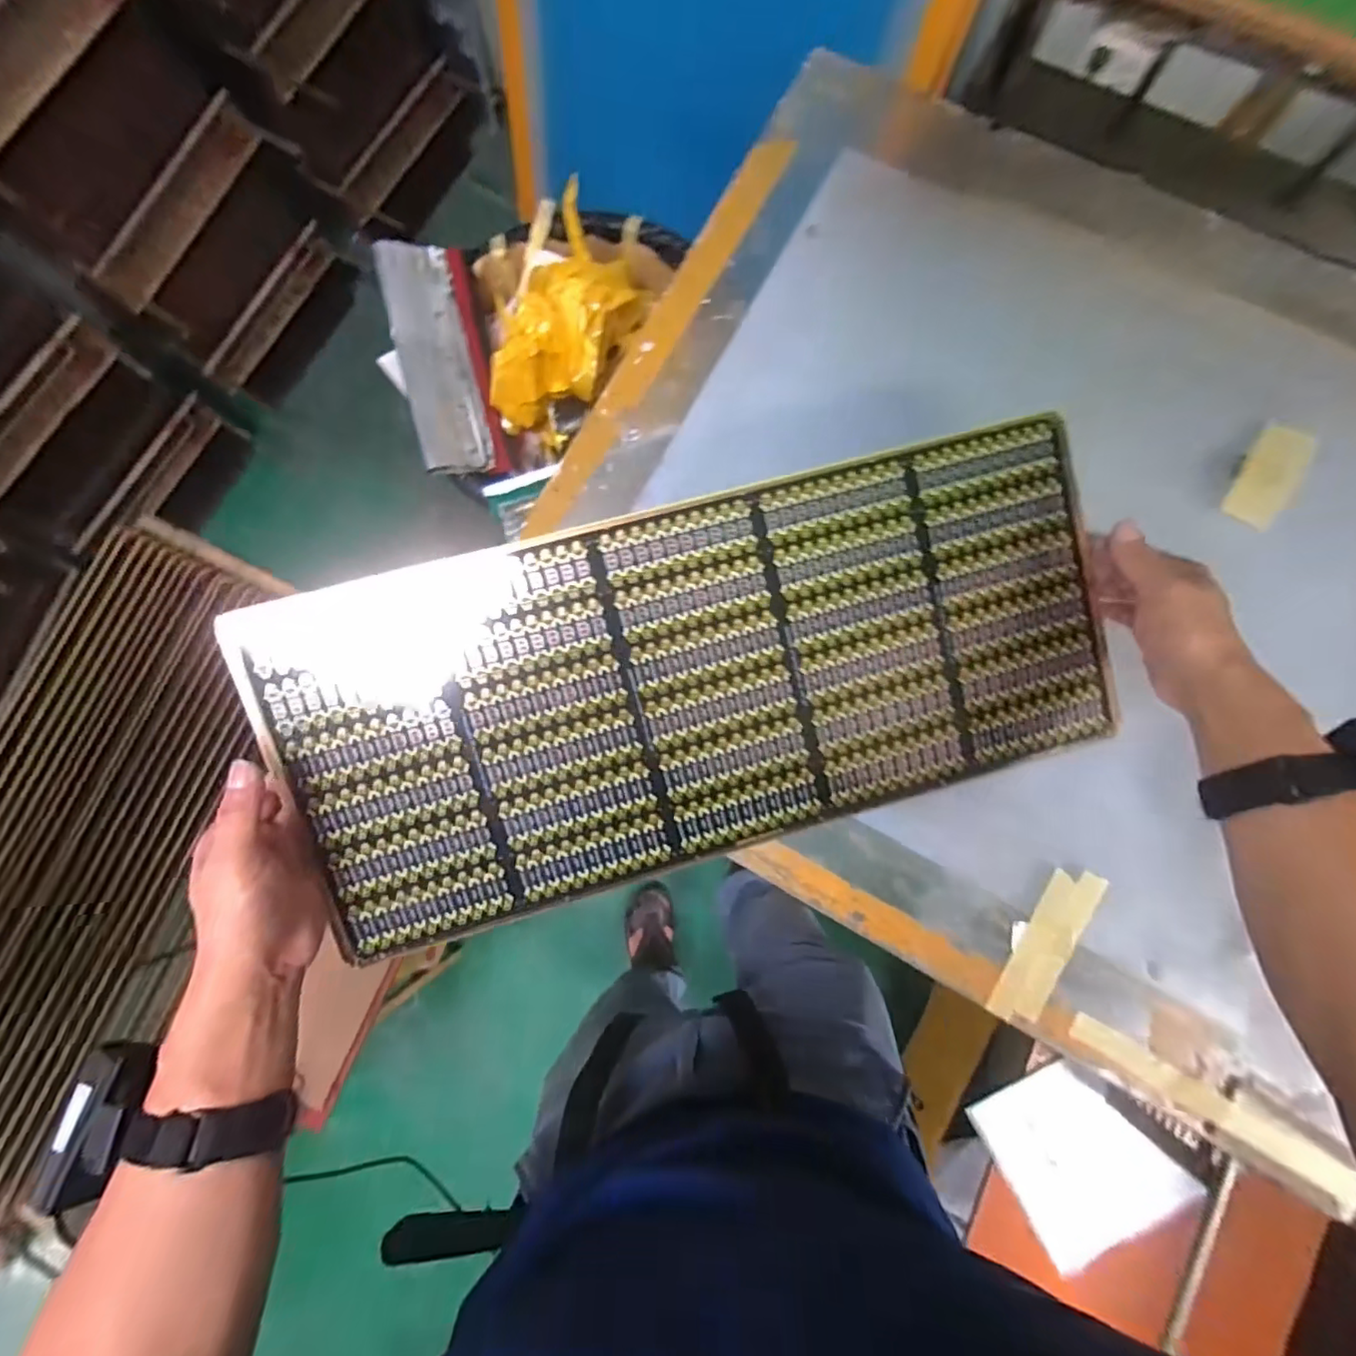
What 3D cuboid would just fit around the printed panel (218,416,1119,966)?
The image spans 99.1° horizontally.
[{"bbox_3d":[0.024,0.000,0.418,0.590,0.011,0.254,-16,98,-5],"label":"printed panel"}]

